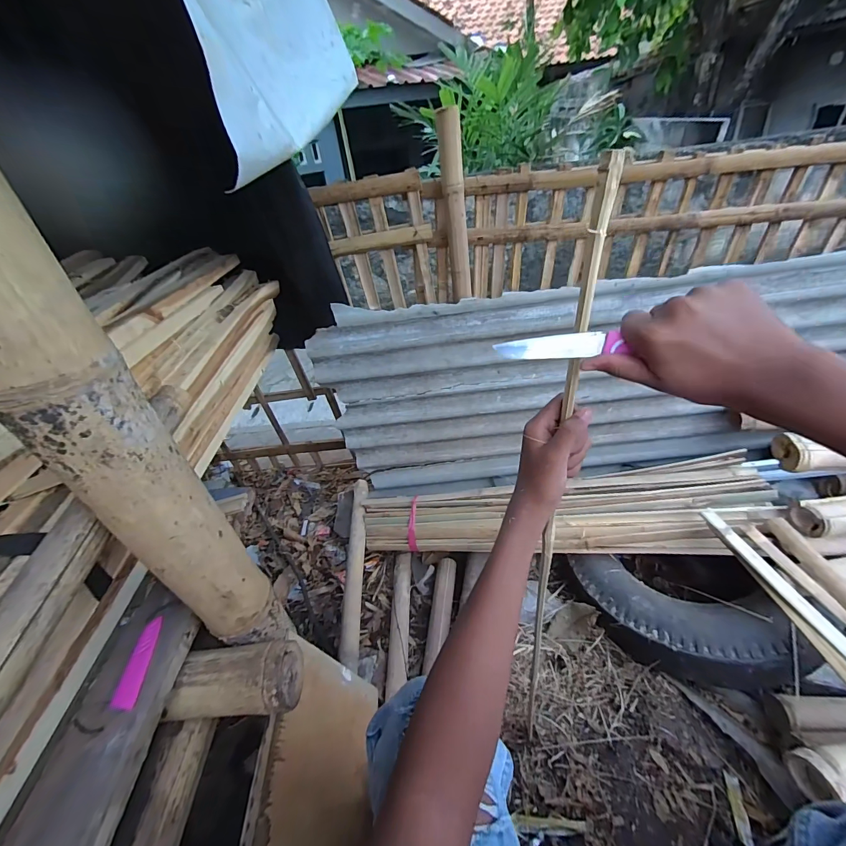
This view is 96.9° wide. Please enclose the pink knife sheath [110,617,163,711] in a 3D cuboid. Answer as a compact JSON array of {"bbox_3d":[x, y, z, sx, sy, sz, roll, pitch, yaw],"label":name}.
[{"bbox_3d":[-0.336,0.282,0.442,0.031,0.007,0.093,-10,41,-3],"label":"pink knife sheath"}]

